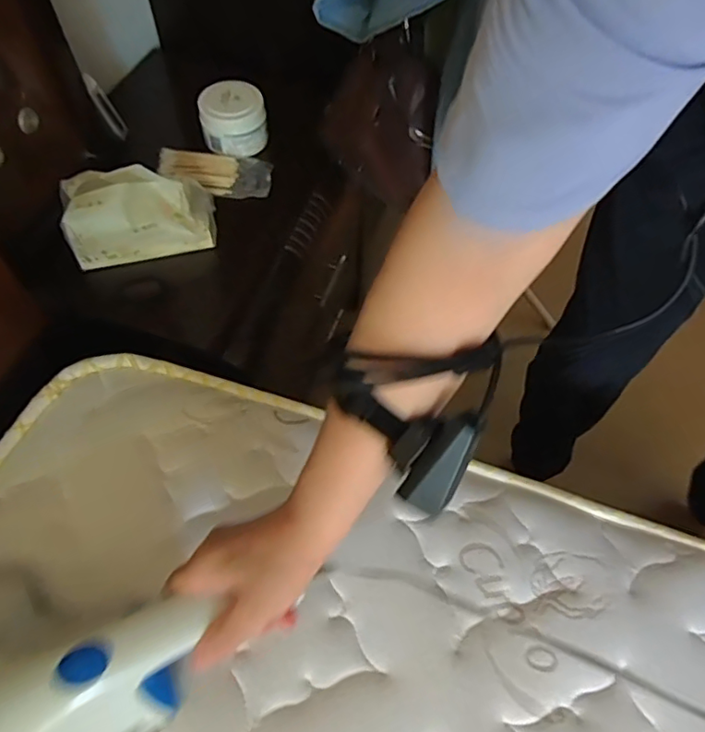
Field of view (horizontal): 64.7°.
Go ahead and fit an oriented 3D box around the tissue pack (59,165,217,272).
[{"bbox_3d":[-0.257,-0.183,0.677,0.164,0.091,0.076,-13,60,-10],"label":"tissue pack"}]

